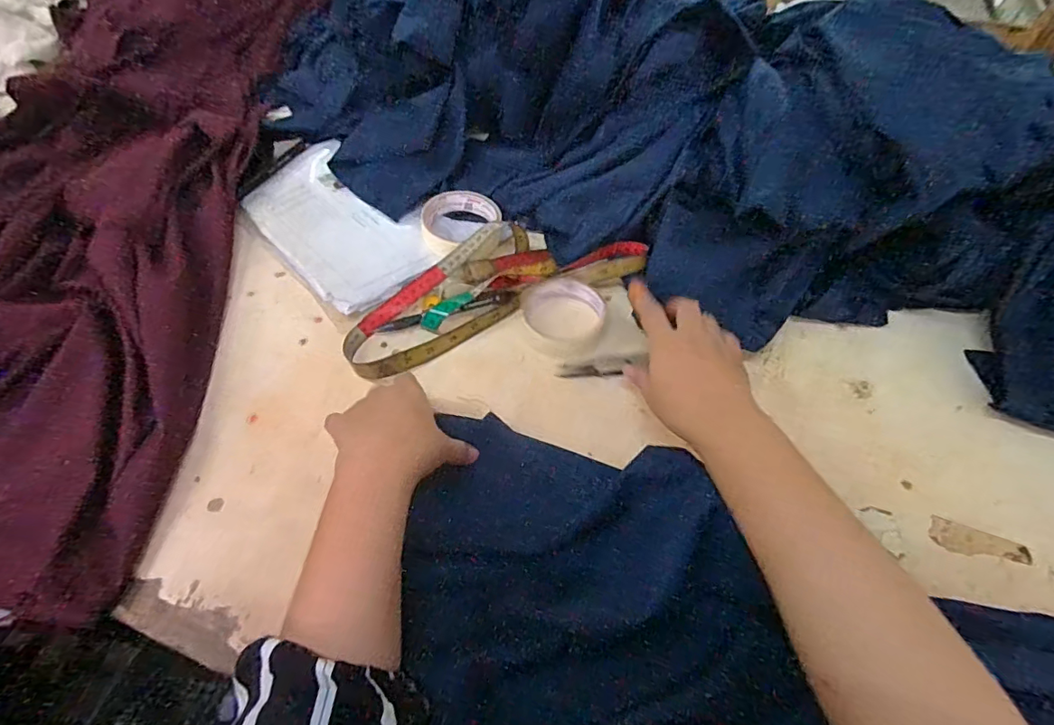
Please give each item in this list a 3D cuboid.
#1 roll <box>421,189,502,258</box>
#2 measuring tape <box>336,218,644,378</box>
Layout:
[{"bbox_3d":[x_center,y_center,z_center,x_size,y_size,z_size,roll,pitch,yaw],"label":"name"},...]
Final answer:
[{"bbox_3d":[-0.073,-0.157,0.565,0.089,0.023,0.089,0,54,0],"label":"roll"},{"bbox_3d":[-0.041,-0.085,0.517,0.296,0.042,0.128,-22,57,-15],"label":"measuring tape"}]

